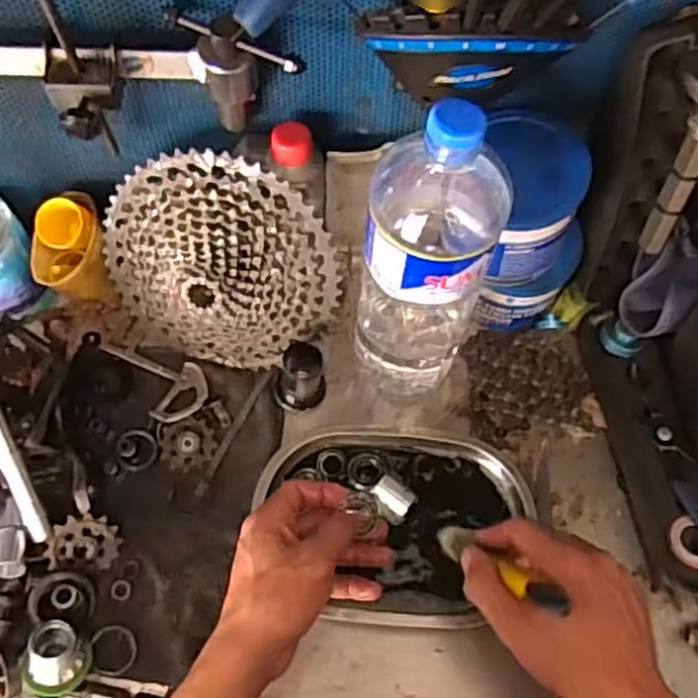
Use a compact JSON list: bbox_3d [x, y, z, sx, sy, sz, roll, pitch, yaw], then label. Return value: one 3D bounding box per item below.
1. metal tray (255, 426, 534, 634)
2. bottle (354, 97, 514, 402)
[{"bbox_3d":[0.036,0.140,0.594,0.213,0.019,0.152,2,64,0],"label":"metal tray"},{"bbox_3d":[0.056,-0.059,0.538,0.088,0.316,0.099,19,65,8],"label":"bottle"}]

